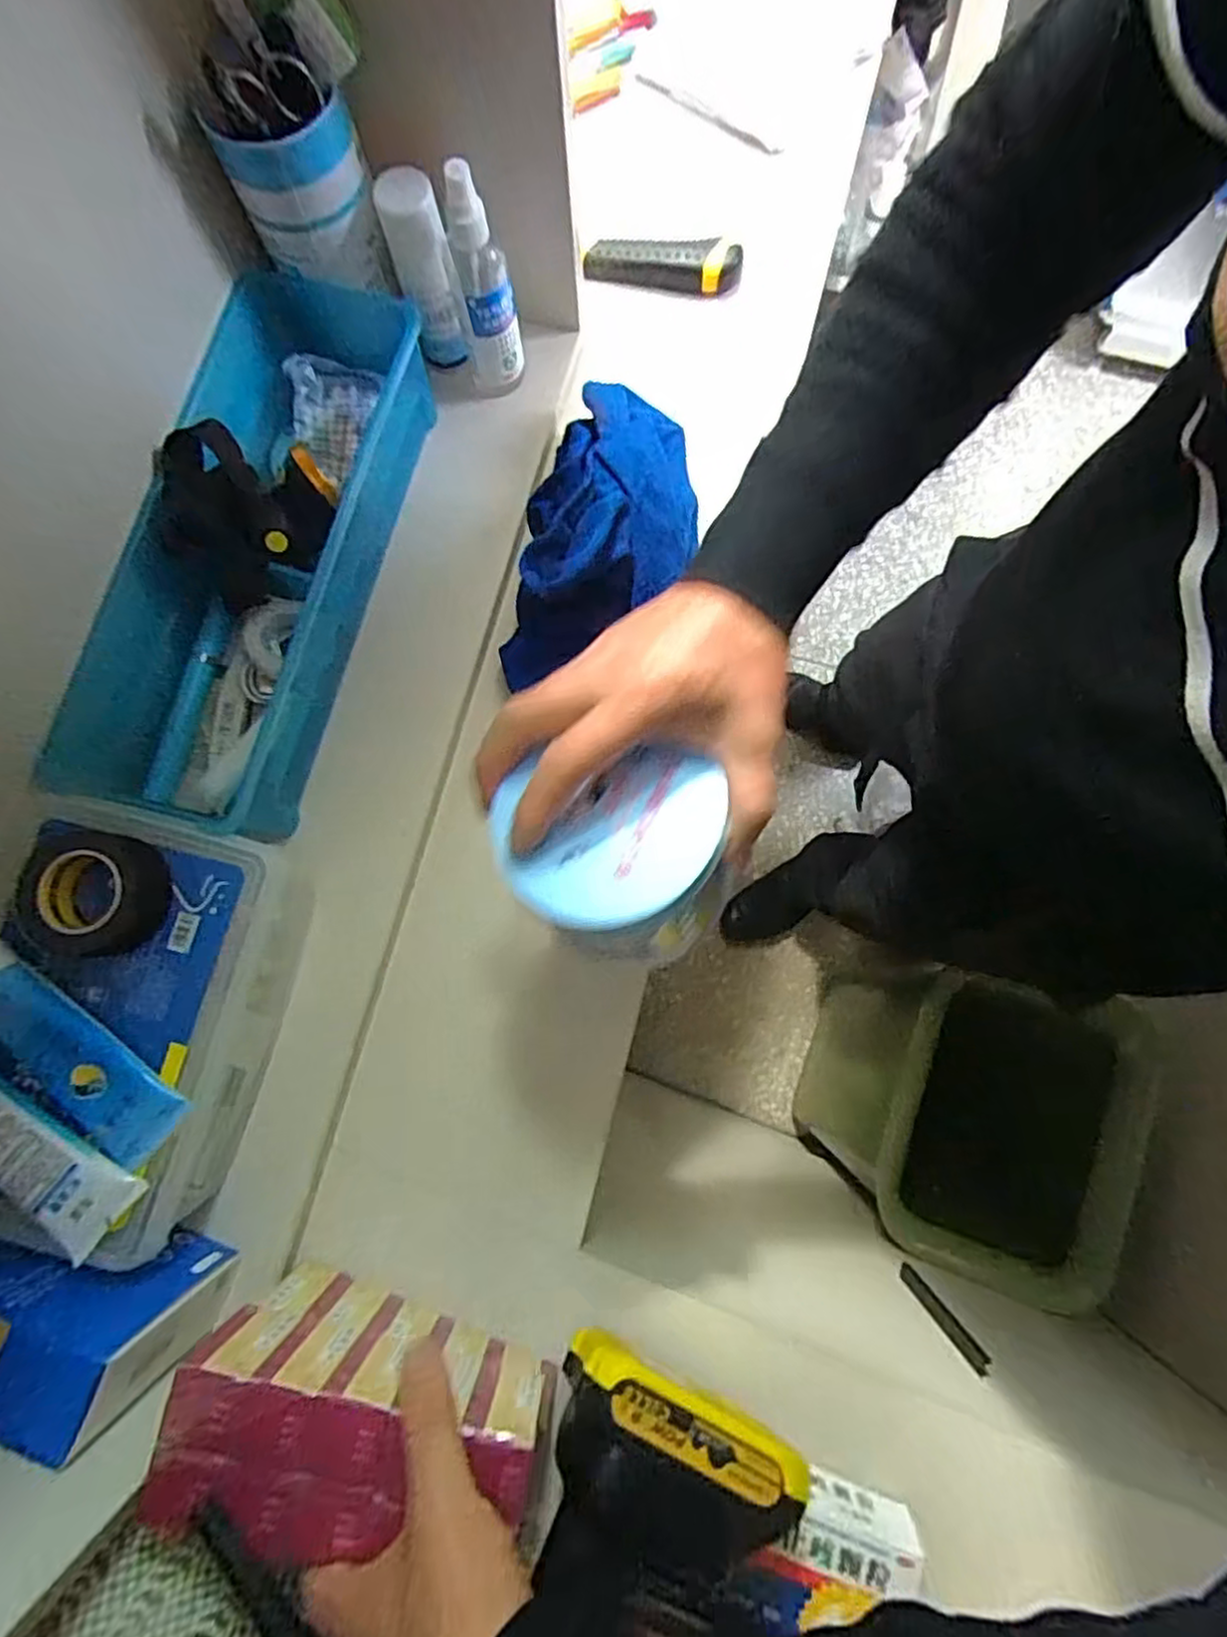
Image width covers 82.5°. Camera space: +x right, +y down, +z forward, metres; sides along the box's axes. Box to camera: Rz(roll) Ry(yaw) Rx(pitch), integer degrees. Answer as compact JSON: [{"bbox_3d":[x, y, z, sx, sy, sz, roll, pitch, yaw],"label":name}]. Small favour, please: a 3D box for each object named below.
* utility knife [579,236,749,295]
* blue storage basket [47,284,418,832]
[{"bbox_3d":[0.037,-0.420,0.531,0.118,0.029,0.022,-2,80,1],"label":"utility knife"},{"bbox_3d":[-0.221,-0.164,0.440,0.142,0.082,0.348,13,80,3],"label":"blue storage basket"}]

